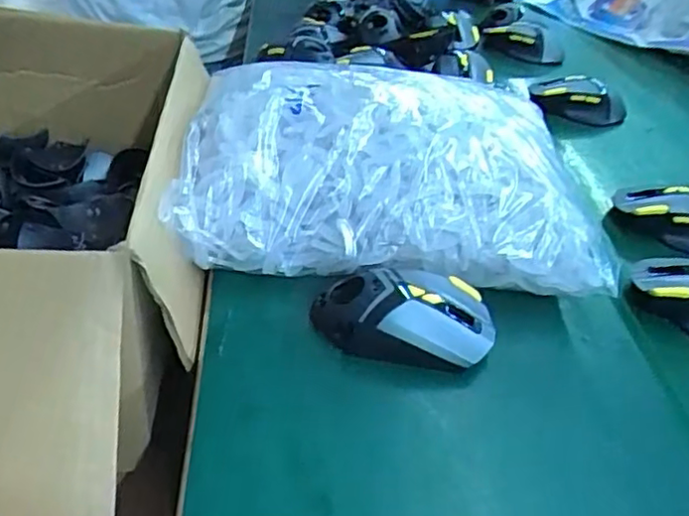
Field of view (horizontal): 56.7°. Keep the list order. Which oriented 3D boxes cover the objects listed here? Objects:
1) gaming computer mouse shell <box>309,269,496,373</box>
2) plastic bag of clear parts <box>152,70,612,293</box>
[{"bbox_3d":[0.038,0.041,0.428,0.120,0.049,0.062,9,38,2],"label":"gaming computer mouse shell"},{"bbox_3d":[0.036,-0.070,0.499,0.301,0.083,0.185,4,38,-3],"label":"plastic bag of clear parts"}]

